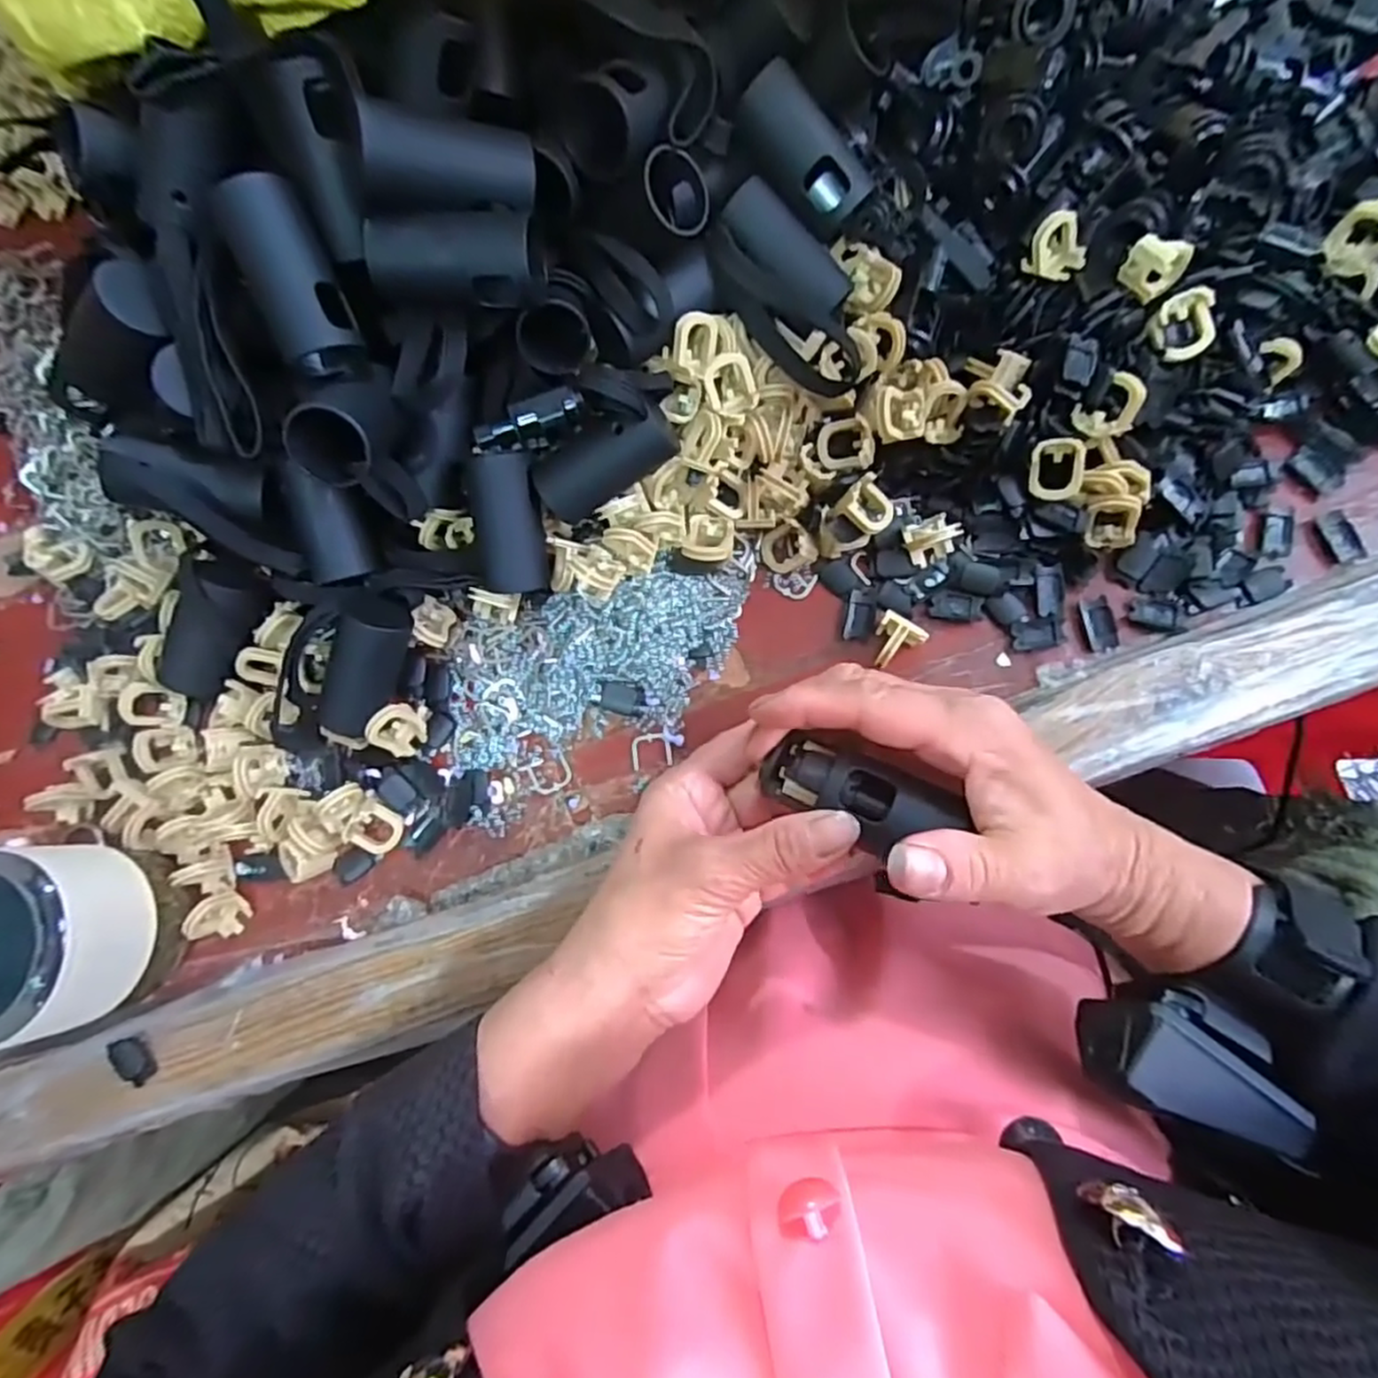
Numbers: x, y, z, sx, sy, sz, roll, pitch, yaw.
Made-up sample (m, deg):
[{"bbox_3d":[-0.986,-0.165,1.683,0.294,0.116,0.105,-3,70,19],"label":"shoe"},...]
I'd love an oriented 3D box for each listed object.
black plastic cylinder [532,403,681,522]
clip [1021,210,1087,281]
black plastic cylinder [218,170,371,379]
[{"bbox_3d":[-0.035,-0.098,0.295,0.063,0.023,0.025,-31,79,1],"label":"black plastic cylinder"},{"bbox_3d":[0.168,-0.202,0.315,0.024,0.012,0.026,-9,126,-6],"label":"clip"},{"bbox_3d":[-0.149,-0.155,0.263,0.027,0.024,0.069,-18,115,3],"label":"black plastic cylinder"}]

